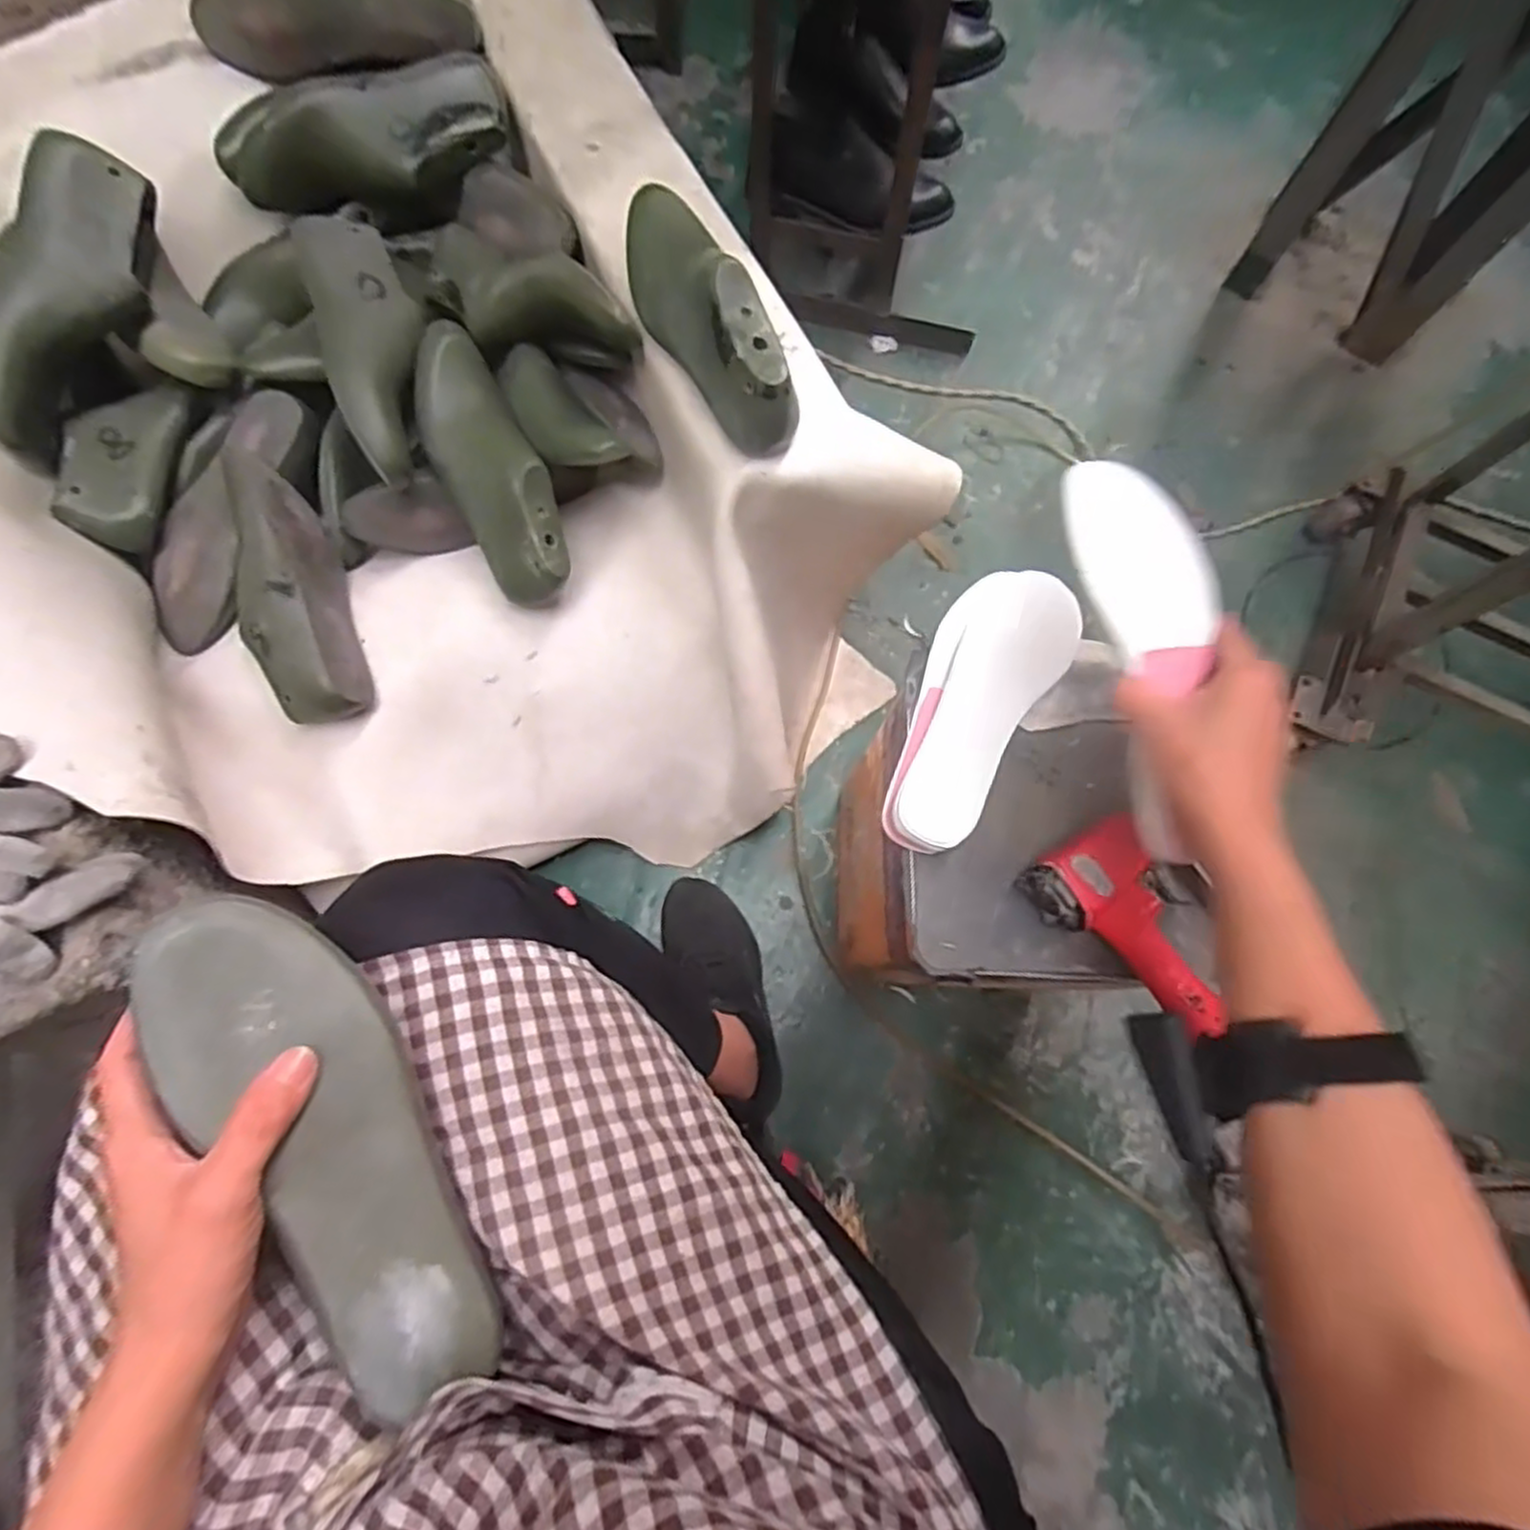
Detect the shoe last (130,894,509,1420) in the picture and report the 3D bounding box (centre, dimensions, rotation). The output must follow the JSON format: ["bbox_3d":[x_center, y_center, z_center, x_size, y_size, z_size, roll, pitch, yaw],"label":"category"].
[{"bbox_3d":[-0.203,0.172,0.356,0.077,0.057,0.238,-29,89,-30],"label":"shoe last"}]

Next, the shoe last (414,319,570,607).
[{"bbox_3d":[-0.261,-0.282,0.718,0.091,0.080,0.260,-24,91,-8],"label":"shoe last"}]

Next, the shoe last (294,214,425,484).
[{"bbox_3d":[-0.355,-0.378,0.691,0.090,0.060,0.245,-16,76,-6],"label":"shoe last"}]

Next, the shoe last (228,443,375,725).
[{"bbox_3d":[-0.435,-0.160,0.691,0.089,0.071,0.248,-15,90,-6],"label":"shoe last"}]

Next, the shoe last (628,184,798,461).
[{"bbox_3d":[-0.058,-0.379,0.626,0.079,0.098,0.264,-22,76,-8],"label":"shoe last"}]

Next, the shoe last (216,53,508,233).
[{"bbox_3d":[-0.386,-0.607,0.757,0.274,0.099,0.116,-17,76,-7],"label":"shoe last"}]

